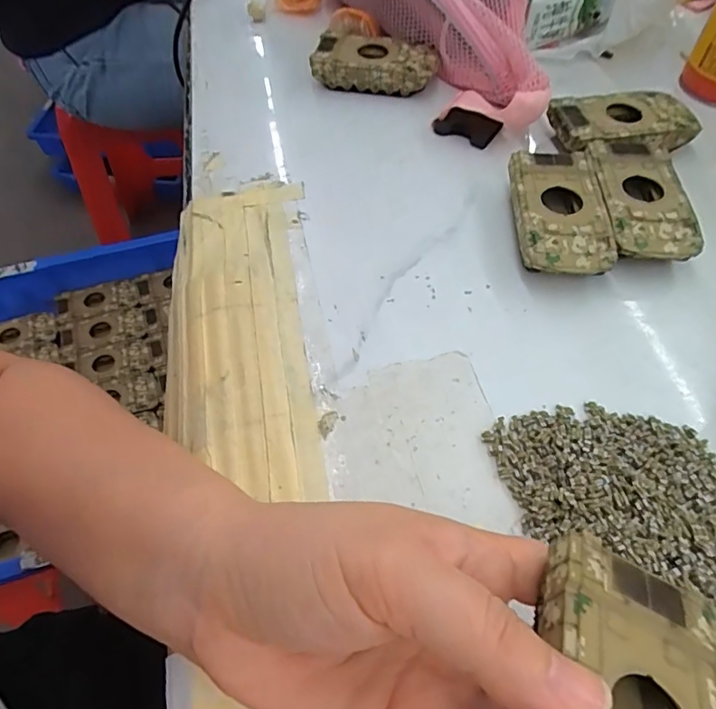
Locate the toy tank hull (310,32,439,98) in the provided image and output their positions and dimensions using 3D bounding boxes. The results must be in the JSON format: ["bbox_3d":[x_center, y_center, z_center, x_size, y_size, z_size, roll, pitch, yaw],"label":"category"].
[{"bbox_3d":[0.015,-0.233,0.416,0.093,0.028,0.047,7,57,6],"label":"toy tank hull"}]

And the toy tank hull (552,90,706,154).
[{"bbox_3d":[0.187,-0.159,0.365,0.094,0.024,0.051,-7,57,-4],"label":"toy tank hull"}]

